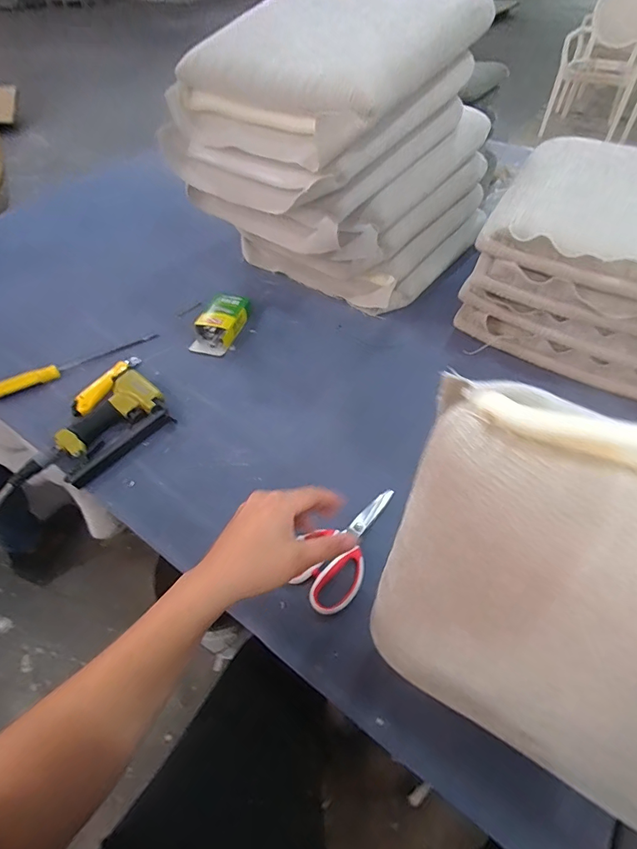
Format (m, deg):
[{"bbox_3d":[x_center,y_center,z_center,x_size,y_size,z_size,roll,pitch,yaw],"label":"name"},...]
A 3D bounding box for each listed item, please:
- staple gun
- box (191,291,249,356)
[{"bbox_3d":[-0.349,-0.001,0.727,0.189,0.041,0.142,-36,58,-24],"label":"staple gun"},{"bbox_3d":[-0.201,-0.207,0.880,0.089,0.038,0.159,10,52,10],"label":"box"}]

